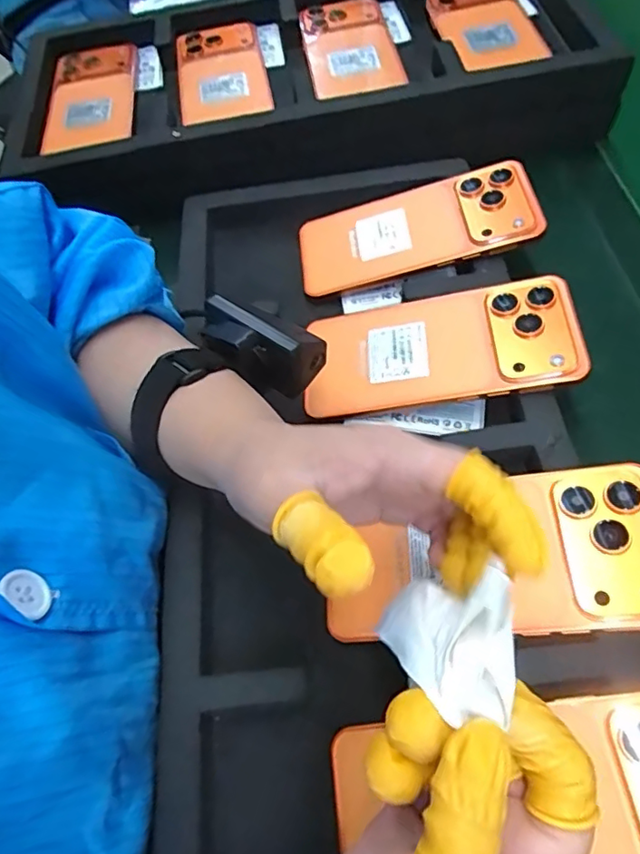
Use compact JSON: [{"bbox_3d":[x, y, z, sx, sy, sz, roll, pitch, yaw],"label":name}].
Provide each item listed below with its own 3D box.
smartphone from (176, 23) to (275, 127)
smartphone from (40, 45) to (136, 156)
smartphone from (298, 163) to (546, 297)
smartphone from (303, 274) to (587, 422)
[{"bbox_3d":[-0.085,-0.302,0.478,0.076,0.012,0.152,-11,60,-1],"label":"smartphone"},{"bbox_3d":[-0.202,-0.285,0.490,0.071,0.016,0.131,-5,64,-1],"label":"smartphone"},{"bbox_3d":[0.065,-0.138,0.393,0.164,0.008,0.069,-12,62,14],"label":"smartphone"},{"bbox_3d":[0.071,-0.048,0.338,0.160,0.008,0.074,-7,62,15],"label":"smartphone"}]

